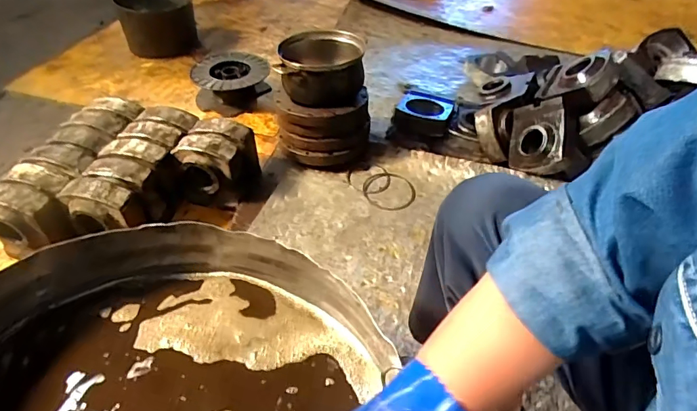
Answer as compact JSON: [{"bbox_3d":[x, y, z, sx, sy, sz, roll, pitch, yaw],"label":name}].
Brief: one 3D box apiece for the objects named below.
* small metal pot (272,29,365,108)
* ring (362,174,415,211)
[{"bbox_3d":[-0.070,-0.351,1.221,0.221,0.127,0.207,2,44,-1],"label":"small metal pot"},{"bbox_3d":[0.106,-0.036,1.214,0.134,0.008,0.126,0,60,-1],"label":"ring"}]

